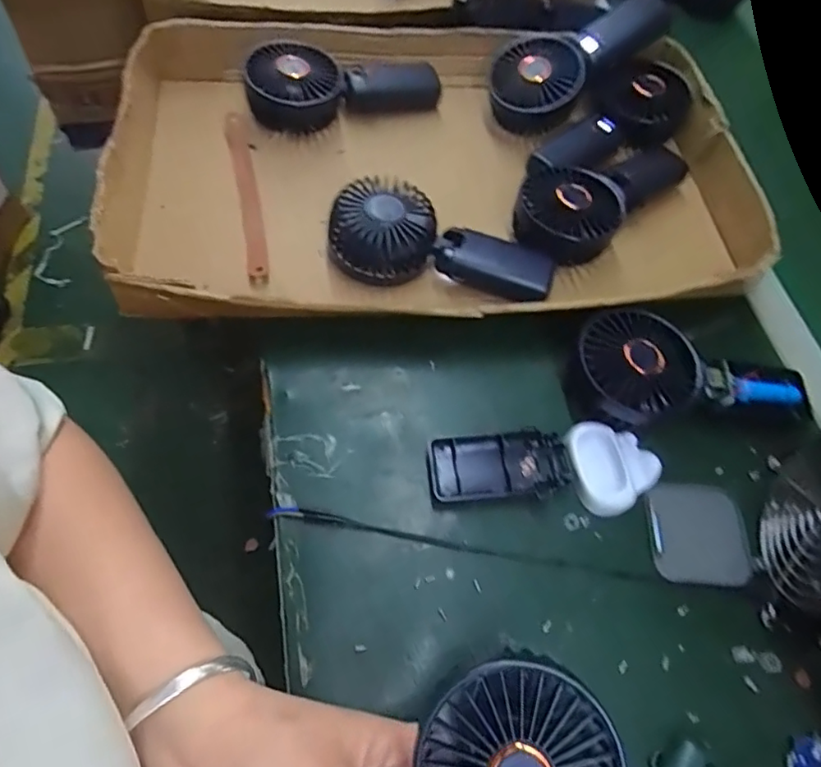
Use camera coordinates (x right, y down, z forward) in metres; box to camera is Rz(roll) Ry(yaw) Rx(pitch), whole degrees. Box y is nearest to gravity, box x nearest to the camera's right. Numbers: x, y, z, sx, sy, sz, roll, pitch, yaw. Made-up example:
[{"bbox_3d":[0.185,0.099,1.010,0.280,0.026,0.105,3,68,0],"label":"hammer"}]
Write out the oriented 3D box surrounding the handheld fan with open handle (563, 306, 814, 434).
[{"bbox_3d":[0.207,-0.013,0.411,0.184,0.039,0.089,-3,62,-6],"label":"handheld fan with open handle"}]

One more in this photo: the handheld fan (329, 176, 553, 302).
[{"bbox_3d":[0.022,-0.105,0.442,0.179,0.047,0.081,20,62,6],"label":"handheld fan"}]

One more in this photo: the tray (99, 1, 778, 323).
[{"bbox_3d":[0.022,-0.200,0.495,0.519,0.081,0.354,-2,62,-7],"label":"tray"}]

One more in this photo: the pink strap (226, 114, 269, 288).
[{"bbox_3d":[-0.140,-0.159,0.476,0.016,0.023,0.186,-12,63,-8],"label":"pink strap"}]

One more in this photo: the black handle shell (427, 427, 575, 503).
[{"bbox_3d":[0.061,0.057,0.381,0.093,0.014,0.046,-7,63,-6],"label":"black handle shell"}]

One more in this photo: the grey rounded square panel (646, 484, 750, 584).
[{"bbox_3d":[0.193,0.101,0.374,0.065,0.007,0.063,4,62,0],"label":"grey rounded square panel"}]

